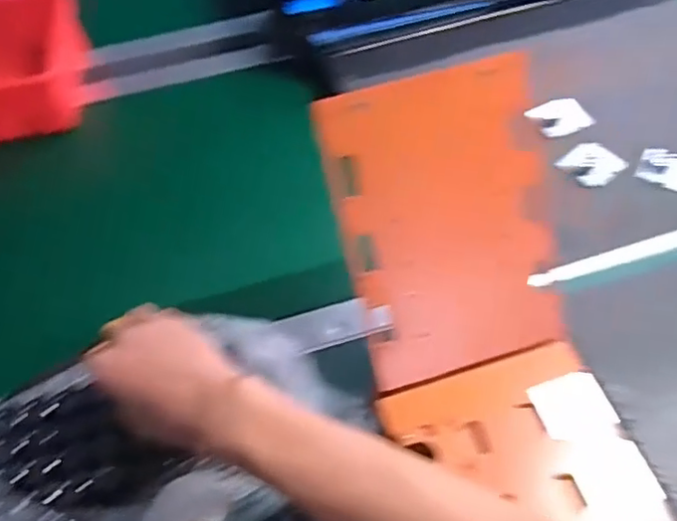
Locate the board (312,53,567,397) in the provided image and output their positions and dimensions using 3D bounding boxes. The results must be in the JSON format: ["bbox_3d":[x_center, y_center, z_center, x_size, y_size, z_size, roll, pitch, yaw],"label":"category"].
[{"bbox_3d":[0.090,-0.025,0.485,0.166,0.238,0.016,-17,17,-10],"label":"board"}]

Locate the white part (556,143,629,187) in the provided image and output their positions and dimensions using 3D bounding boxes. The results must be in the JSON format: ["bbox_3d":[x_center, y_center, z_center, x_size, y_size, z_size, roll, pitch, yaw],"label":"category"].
[{"bbox_3d":[0.280,-0.108,0.669,0.058,0.015,0.056,-4,58,7],"label":"white part"}]

